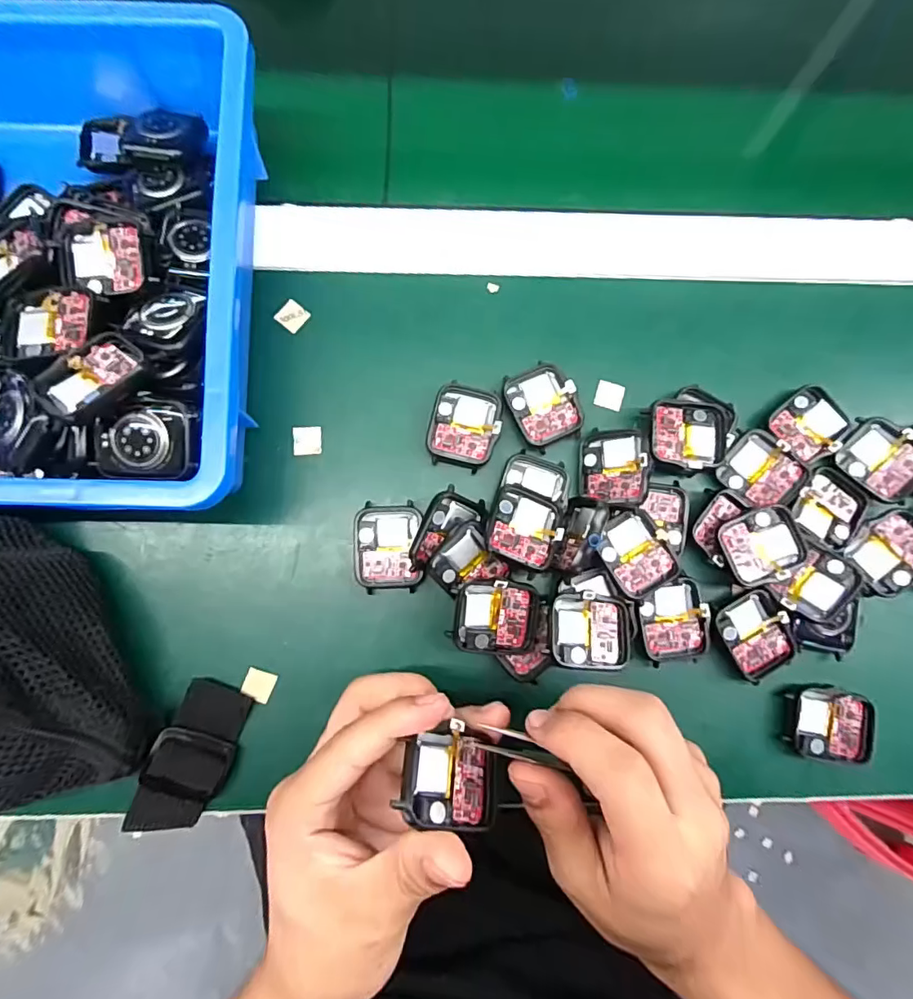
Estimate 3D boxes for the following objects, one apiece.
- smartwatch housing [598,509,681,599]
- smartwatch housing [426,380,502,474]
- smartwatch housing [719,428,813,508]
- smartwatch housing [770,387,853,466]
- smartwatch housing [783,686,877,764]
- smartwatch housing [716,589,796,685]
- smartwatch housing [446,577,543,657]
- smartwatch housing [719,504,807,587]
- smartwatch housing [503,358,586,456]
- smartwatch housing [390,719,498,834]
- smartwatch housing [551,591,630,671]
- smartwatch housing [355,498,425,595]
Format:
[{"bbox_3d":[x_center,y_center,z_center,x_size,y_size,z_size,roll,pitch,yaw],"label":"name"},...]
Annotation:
[{"bbox_3d":[0.095,0.029,0.274,0.035,0.012,0.040,-29,84,-7],"label":"smartwatch housing"},{"bbox_3d":[0.004,-0.041,0.290,0.038,0.015,0.046,14,81,0],"label":"smartwatch housing"},{"bbox_3d":[0.172,-0.015,0.285,0.041,0.012,0.033,34,81,3],"label":"smartwatch housing"},{"bbox_3d":[0.204,-0.044,0.297,0.037,0.011,0.040,45,82,4],"label":"smartwatch housing"},{"bbox_3d":[0.200,0.120,0.274,0.046,0.007,0.037,9,81,-1],"label":"smartwatch housing"},{"bbox_3d":[0.163,0.073,0.278,0.036,0.007,0.041,-28,83,-6],"label":"smartwatch housing"},{"bbox_3d":[0.021,0.062,0.265,0.046,0.008,0.036,11,89,-10],"label":"smartwatch housing"},{"bbox_3d":[0.164,0.025,0.277,0.040,0.014,0.036,-23,83,-6],"label":"smartwatch housing"},{"bbox_3d":[0.050,-0.054,0.291,0.037,0.009,0.045,-23,83,-6],"label":"smartwatch housing"},{"bbox_3d":[-0.003,0.111,0.207,0.045,0.010,0.036,31,51,-24],"label":"smartwatch housing"},{"bbox_3d":[0.070,0.069,0.268,0.042,0.016,0.036,6,81,-2],"label":"smartwatch housing"},{"bbox_3d":[-0.037,0.026,0.280,0.036,0.010,0.046,-2,81,-3],"label":"smartwatch housing"}]

